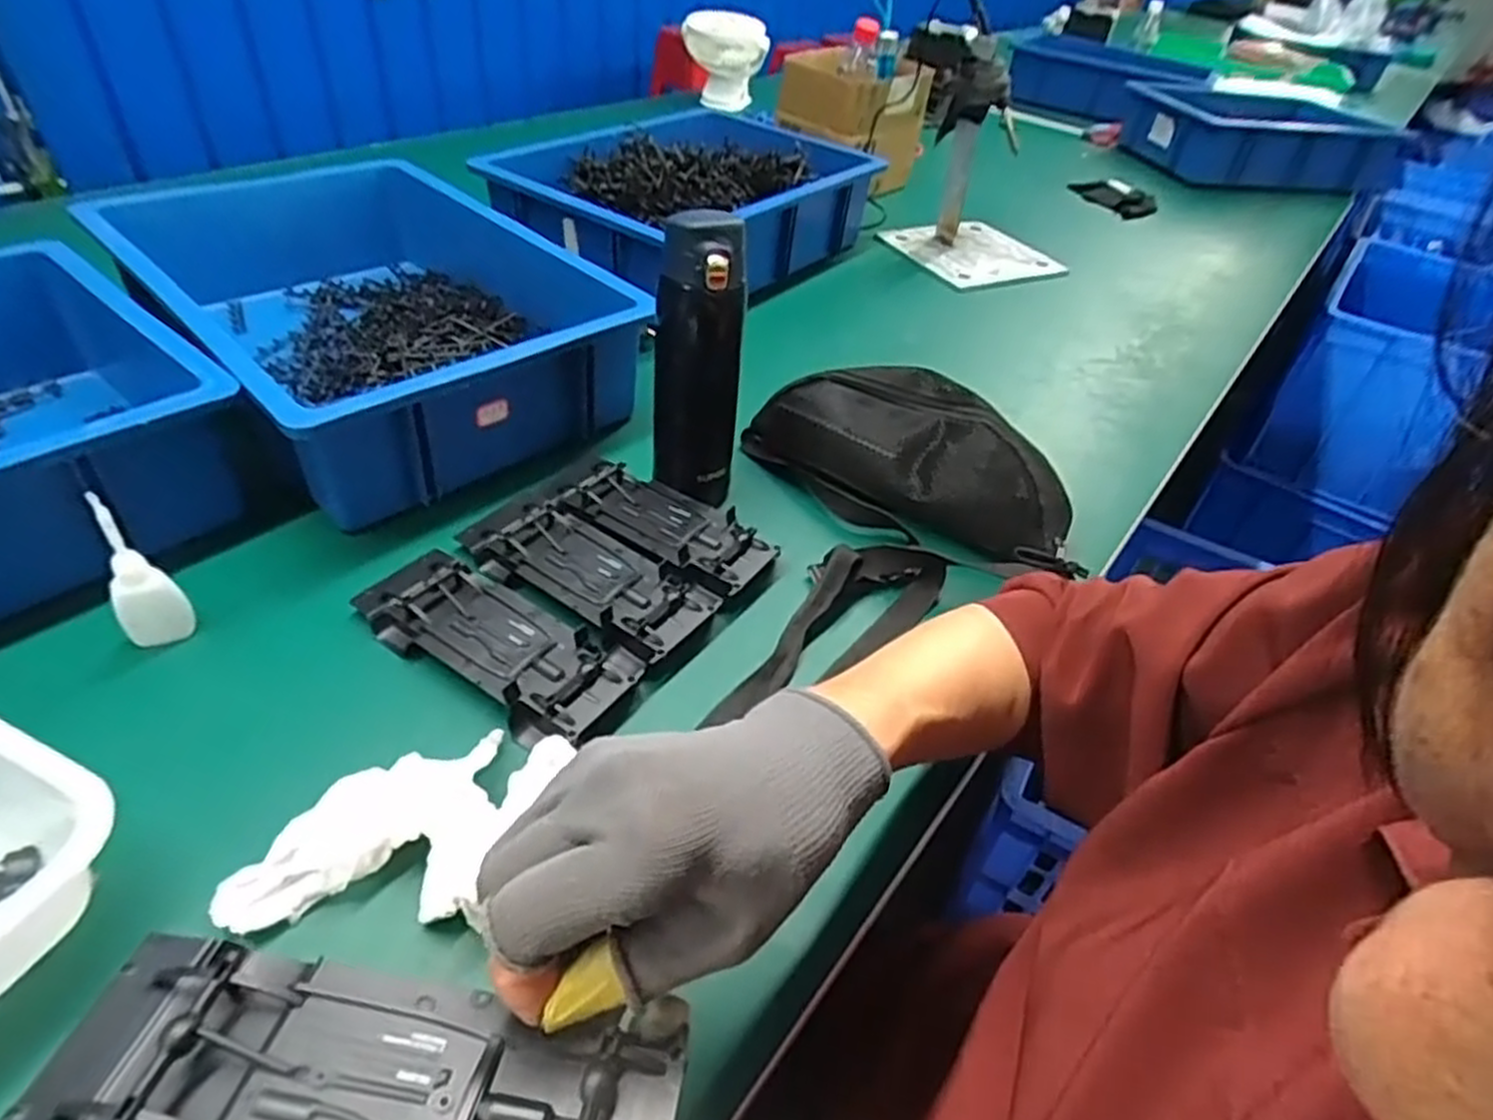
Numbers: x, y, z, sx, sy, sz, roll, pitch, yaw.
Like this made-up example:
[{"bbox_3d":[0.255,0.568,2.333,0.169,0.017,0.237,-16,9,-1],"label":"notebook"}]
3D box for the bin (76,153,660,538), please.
[{"bbox_3d":[-0.353,-0.234,0.726,0.494,0.102,0.302,36,48,29],"label":"bin"}]

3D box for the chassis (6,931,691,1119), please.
[{"bbox_3d":[-0.119,0.161,0.246,0.193,0.026,0.072,6,41,4],"label":"chassis"}]

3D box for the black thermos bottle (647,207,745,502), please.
[{"bbox_3d":[-0.034,-0.149,0.594,0.069,0.204,0.073,6,41,-2],"label":"black thermos bottle"}]

